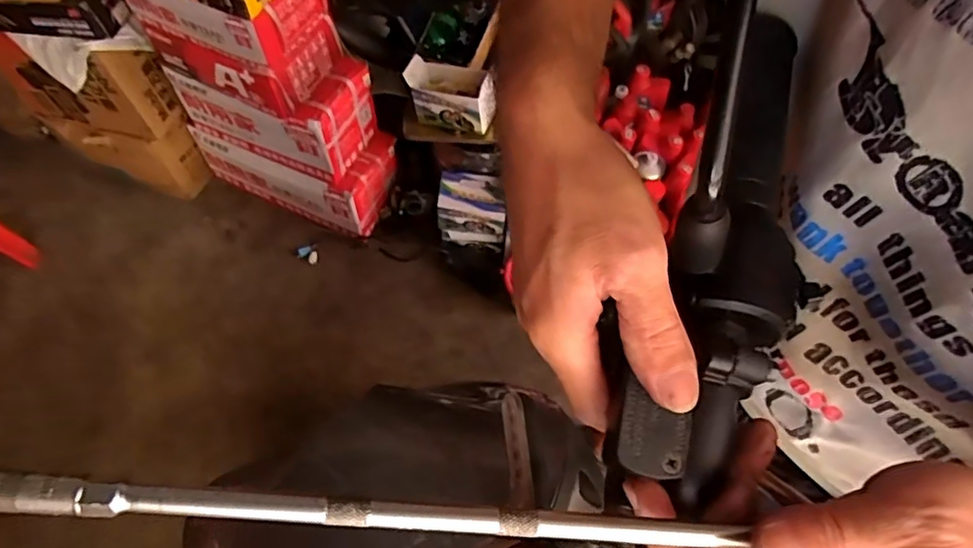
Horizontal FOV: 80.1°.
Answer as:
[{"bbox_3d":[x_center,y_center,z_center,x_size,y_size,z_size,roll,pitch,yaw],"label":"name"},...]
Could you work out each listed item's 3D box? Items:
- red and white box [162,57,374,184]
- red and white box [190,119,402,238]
[{"bbox_3d":[-0.494,-0.416,1.354,0.426,0.226,0.225,22,63,8],"label":"red and white box"},{"bbox_3d":[-0.495,-0.292,1.520,0.506,0.204,0.201,21,64,10],"label":"red and white box"}]

